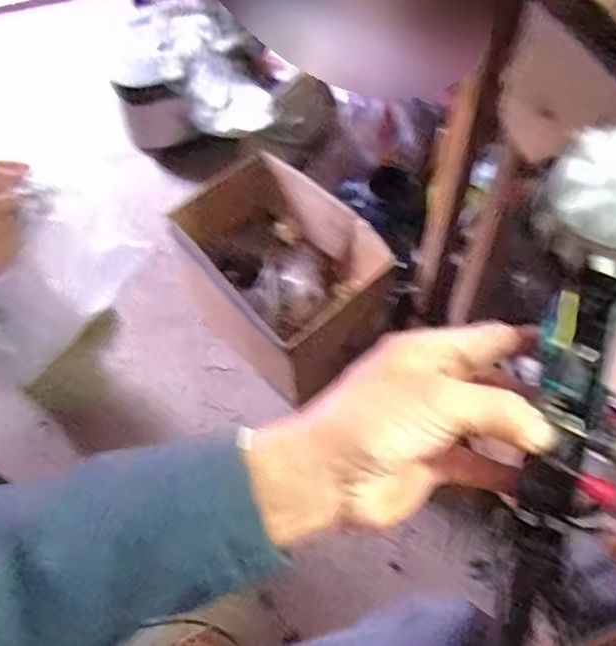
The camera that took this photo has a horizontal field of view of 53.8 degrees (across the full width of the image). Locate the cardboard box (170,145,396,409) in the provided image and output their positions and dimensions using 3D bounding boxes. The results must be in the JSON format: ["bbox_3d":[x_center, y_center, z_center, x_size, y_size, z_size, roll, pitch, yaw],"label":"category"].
[{"bbox_3d":[-0.068,-0.101,1.188,0.260,0.263,0.411,-38,65,-19],"label":"cardboard box"}]

